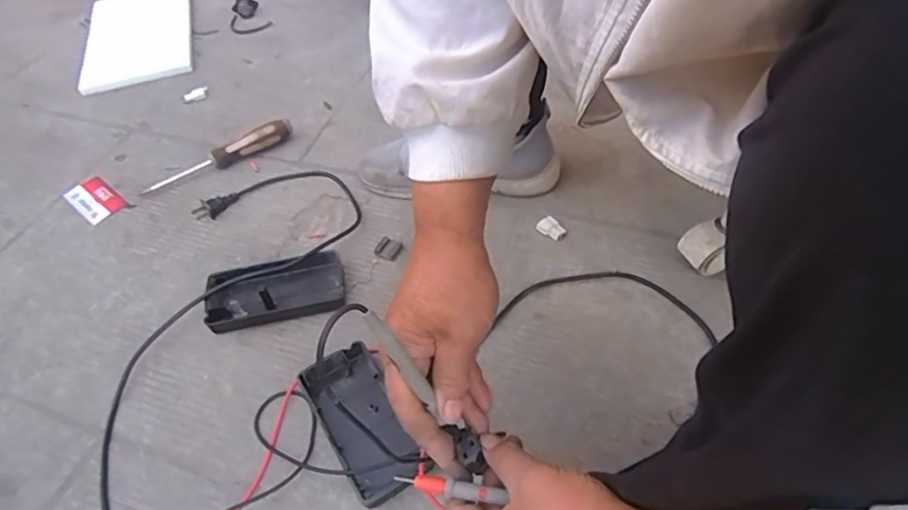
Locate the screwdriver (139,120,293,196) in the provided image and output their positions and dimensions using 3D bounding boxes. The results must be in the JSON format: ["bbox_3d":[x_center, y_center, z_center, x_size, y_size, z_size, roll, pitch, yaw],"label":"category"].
[{"bbox_3d":[-0.319,-0.136,0.773,0.210,0.029,0.037,-27,53,-18],"label":"screwdriver"}]

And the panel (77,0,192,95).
[{"bbox_3d":[-0.571,-0.399,1.026,0.180,0.015,0.336,-16,50,-10],"label":"panel"}]

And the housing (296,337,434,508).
[{"bbox_3d":[-0.083,0.149,0.519,0.070,0.025,0.143,-28,53,-19],"label":"housing"}]

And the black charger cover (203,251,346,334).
[{"bbox_3d":[-0.194,0.039,0.622,0.142,0.028,0.072,-11,49,-5],"label":"black charger cover"}]

